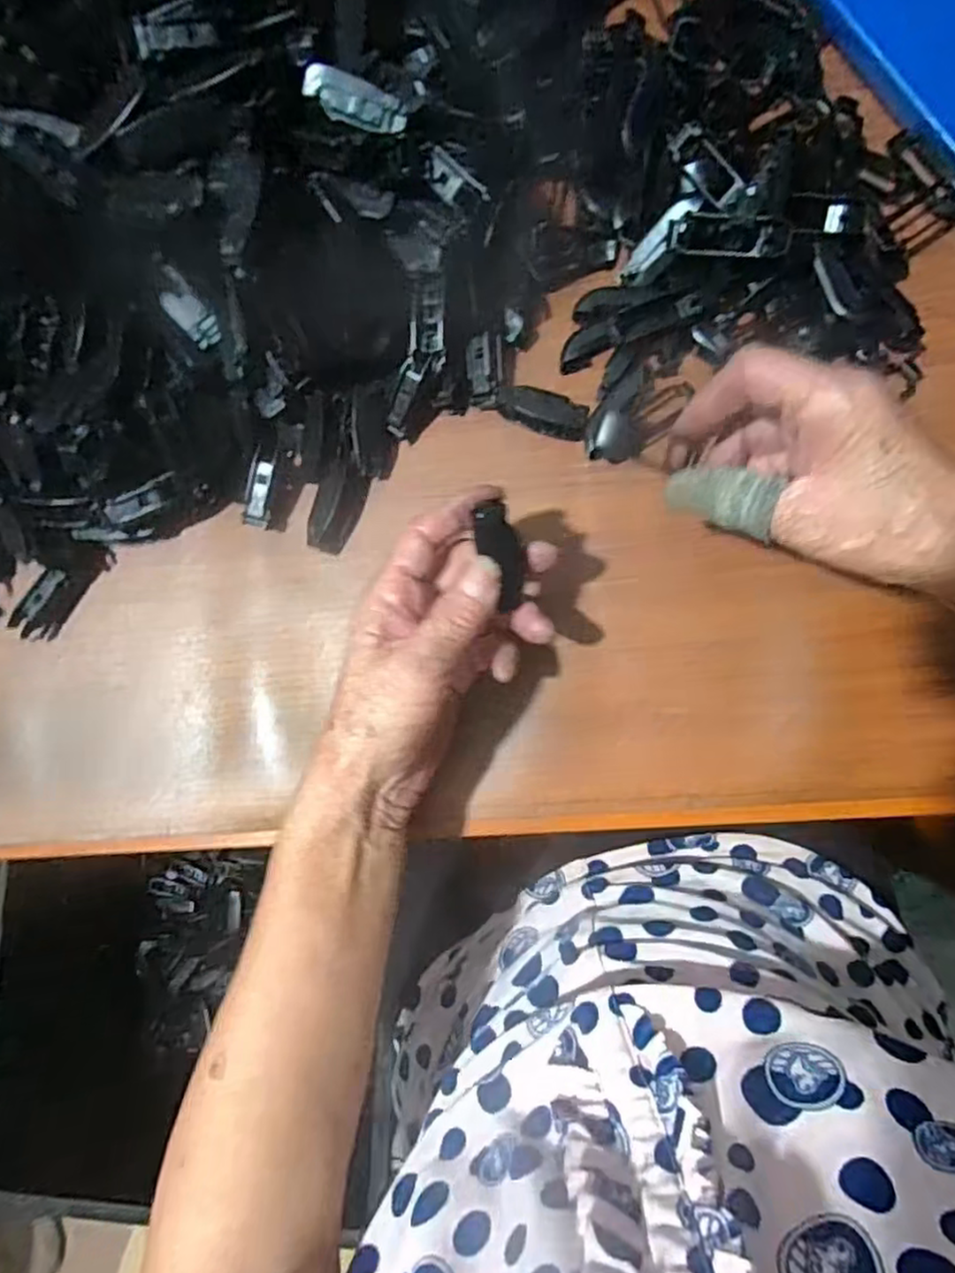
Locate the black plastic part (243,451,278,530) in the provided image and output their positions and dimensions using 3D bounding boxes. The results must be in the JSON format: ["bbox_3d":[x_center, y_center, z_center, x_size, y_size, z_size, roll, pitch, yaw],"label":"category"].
[{"bbox_3d":[-0.118,-0.079,0.364,0.014,0.007,0.041,19,107,7],"label":"black plastic part"}]

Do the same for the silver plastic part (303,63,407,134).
[{"bbox_3d":[-0.059,-0.255,0.321,0.048,0.013,0.018,20,89,3],"label":"silver plastic part"}]

